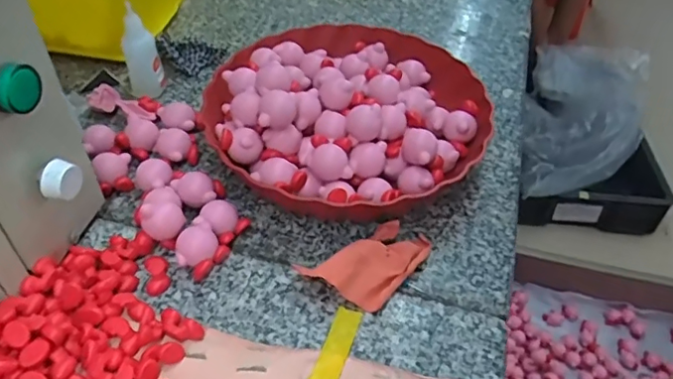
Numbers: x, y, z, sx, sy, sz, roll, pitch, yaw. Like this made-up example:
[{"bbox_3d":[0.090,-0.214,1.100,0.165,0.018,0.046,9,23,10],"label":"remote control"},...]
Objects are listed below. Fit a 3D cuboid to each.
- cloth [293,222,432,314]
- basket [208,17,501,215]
[{"bbox_3d":[0.031,0.052,0.402,0.100,0.028,0.049,-29,55,-30],"label":"cloth"},{"bbox_3d":[0.010,-0.072,0.492,0.241,0.063,0.247,-2,46,-10],"label":"basket"}]

